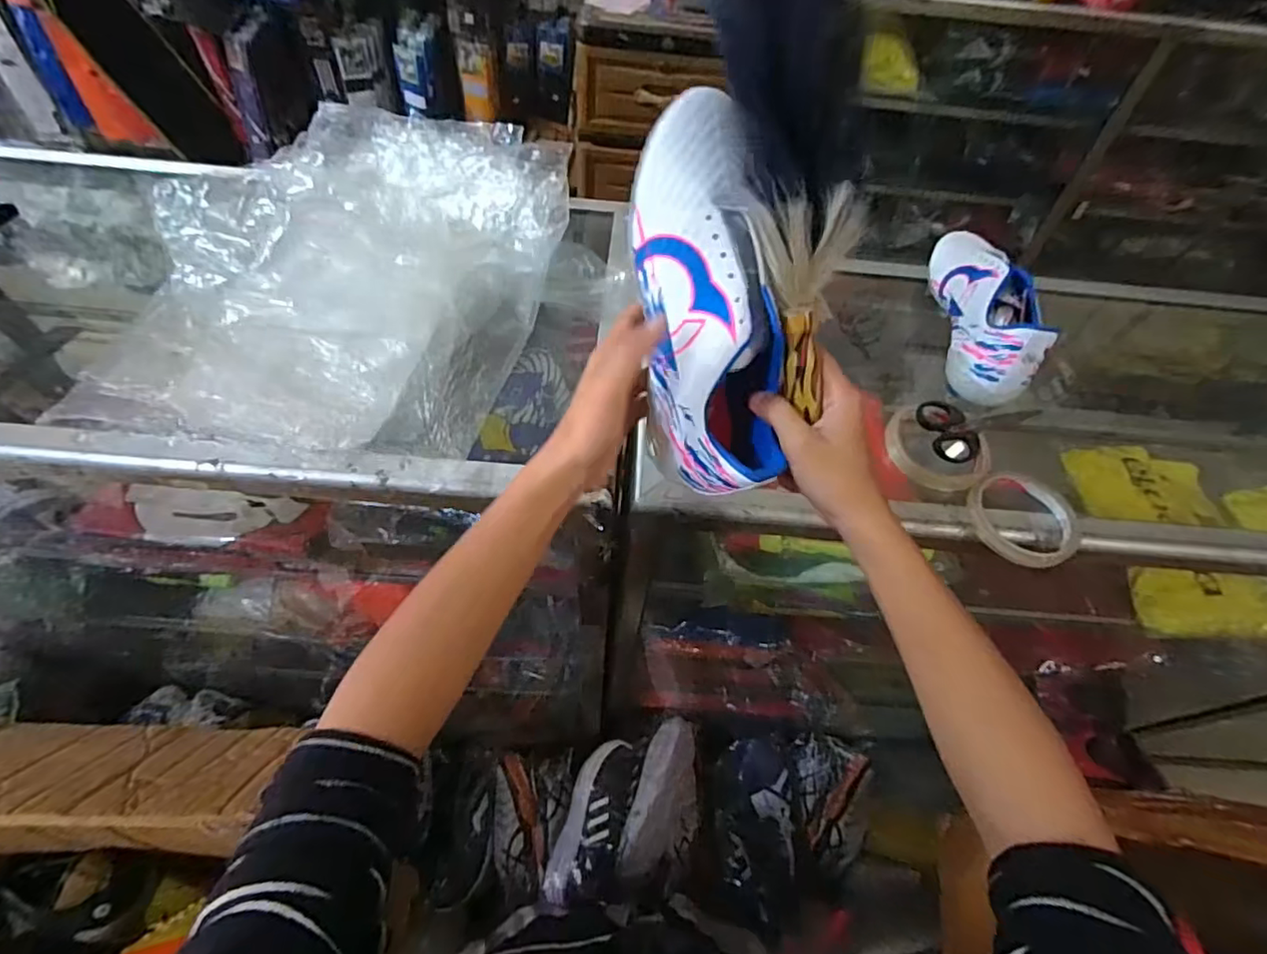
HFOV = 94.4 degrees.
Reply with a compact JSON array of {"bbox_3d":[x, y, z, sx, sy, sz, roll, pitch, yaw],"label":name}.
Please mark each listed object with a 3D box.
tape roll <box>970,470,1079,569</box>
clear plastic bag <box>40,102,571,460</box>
[{"bbox_3d":[0.337,0.035,0.509,0.089,0.014,0.092,3,55,-4],"label":"tape roll"},{"bbox_3d":[-0.269,-0.214,0.561,0.355,0.061,0.432,8,55,0],"label":"clear plastic bag"}]

